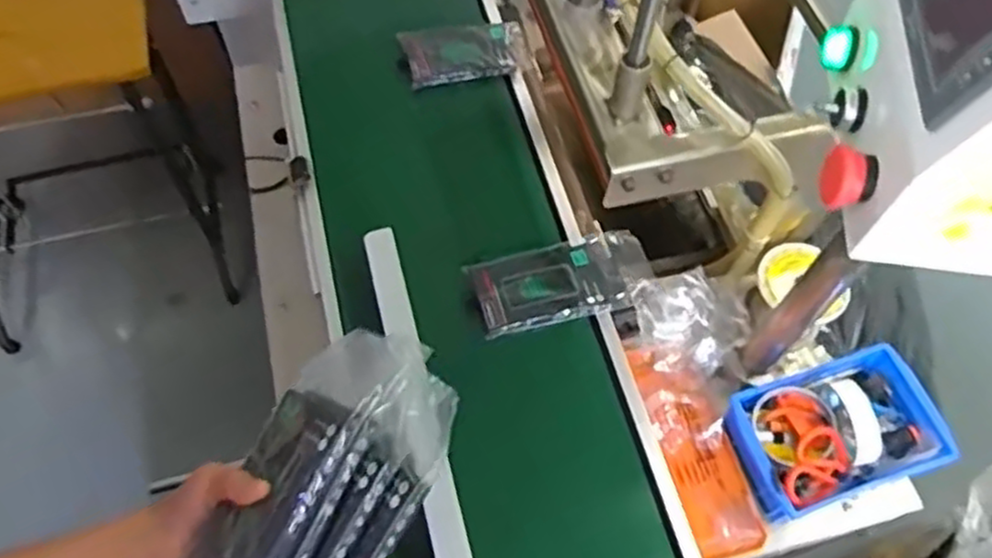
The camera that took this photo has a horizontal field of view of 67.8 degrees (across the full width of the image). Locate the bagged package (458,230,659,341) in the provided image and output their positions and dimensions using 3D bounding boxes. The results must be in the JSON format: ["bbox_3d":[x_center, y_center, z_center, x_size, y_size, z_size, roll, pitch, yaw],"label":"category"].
[{"bbox_3d":[0.079,0.001,0.813,0.207,0.017,0.095,-18,64,-11],"label":"bagged package"}]

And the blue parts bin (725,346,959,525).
[{"bbox_3d":[0.372,0.163,0.801,0.219,0.058,0.143,-15,63,-9],"label":"blue parts bin"}]

